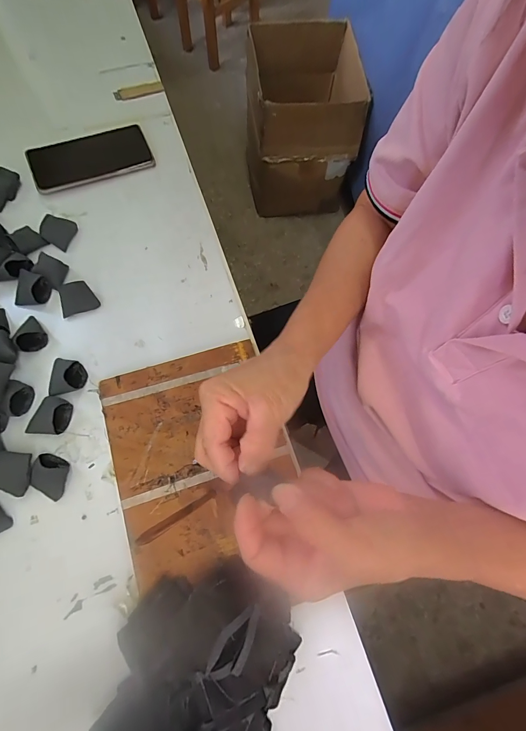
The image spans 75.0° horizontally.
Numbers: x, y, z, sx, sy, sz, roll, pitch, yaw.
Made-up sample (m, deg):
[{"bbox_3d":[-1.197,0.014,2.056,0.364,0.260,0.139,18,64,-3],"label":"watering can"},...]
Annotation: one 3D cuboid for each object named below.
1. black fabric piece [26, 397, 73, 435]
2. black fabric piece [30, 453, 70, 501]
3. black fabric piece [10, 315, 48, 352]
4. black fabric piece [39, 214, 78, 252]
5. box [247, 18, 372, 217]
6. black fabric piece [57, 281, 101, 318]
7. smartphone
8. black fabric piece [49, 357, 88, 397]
[{"bbox_3d":[-0.229,0.055,0.365,0.037,0.019,0.043,19,72,4],"label":"black fabric piece"},{"bbox_3d":[-0.218,0.112,0.347,0.037,0.026,0.036,23,73,6],"label":"black fabric piece"},{"bbox_3d":[-0.268,-0.038,0.390,0.028,0.022,0.040,-33,76,-12],"label":"black fabric piece"},{"bbox_3d":[-0.266,-0.175,0.445,0.038,0.007,0.039,29,77,-23],"label":"black fabric piece"},{"bbox_3d":[0.136,-0.864,1.226,0.369,0.404,0.413,-5,72,-4],"label":"box"},{"bbox_3d":[-0.224,-0.080,0.411,0.041,0.029,0.027,-27,75,-10],"label":"black fabric piece"},{"bbox_3d":[-0.242,-0.291,0.482,0.158,0.014,0.076,-23,77,-10],"label":"smartphone"},{"bbox_3d":[-0.220,0.010,0.380,0.038,0.017,0.042,-7,72,-4],"label":"black fabric piece"}]

